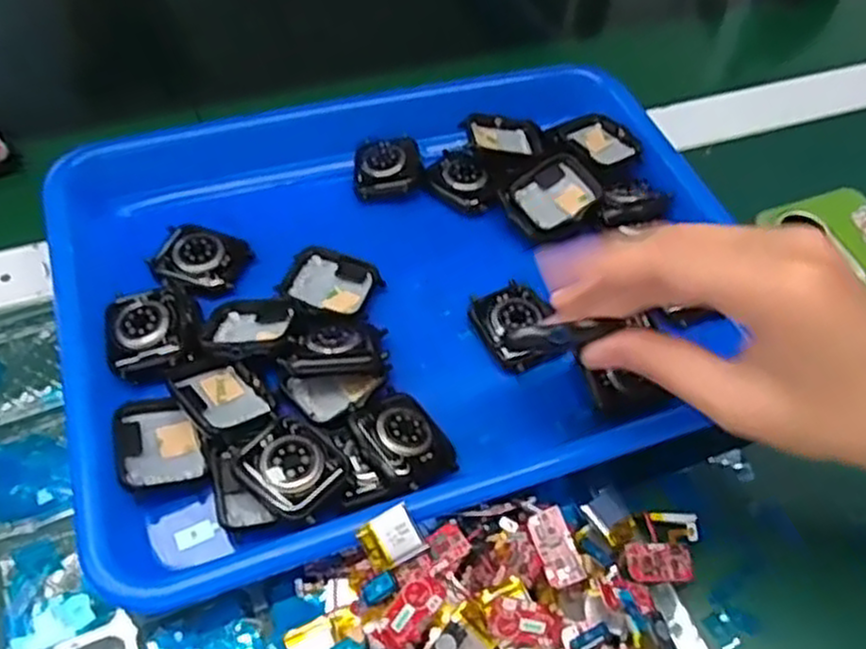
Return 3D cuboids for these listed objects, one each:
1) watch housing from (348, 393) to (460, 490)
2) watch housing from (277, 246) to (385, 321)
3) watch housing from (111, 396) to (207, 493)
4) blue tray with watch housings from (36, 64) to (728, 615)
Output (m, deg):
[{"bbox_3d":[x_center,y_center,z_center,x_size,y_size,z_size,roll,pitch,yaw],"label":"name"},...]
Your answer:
[{"bbox_3d":[-0.012,0.048,0.318,0.037,0.010,0.042,-27,66,-31],"label":"watch housing"},{"bbox_3d":[-0.050,-0.020,0.366,0.043,0.007,0.043,18,56,10],"label":"watch housing"},{"bbox_3d":[-0.116,0.050,0.316,0.033,0.010,0.042,-8,48,-31],"label":"watch housing"},{"bbox_3d":[-0.012,-0.033,0.378,0.322,0.033,0.263,-16,58,-13],"label":"blue tray with watch housings"}]

